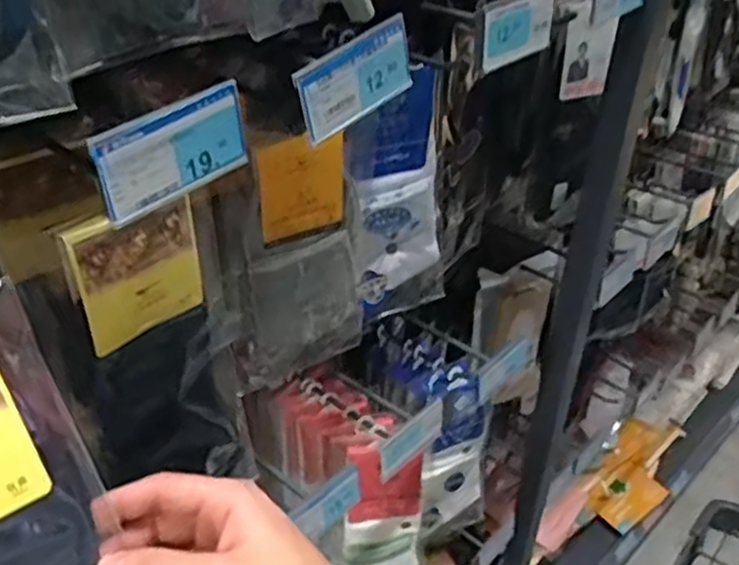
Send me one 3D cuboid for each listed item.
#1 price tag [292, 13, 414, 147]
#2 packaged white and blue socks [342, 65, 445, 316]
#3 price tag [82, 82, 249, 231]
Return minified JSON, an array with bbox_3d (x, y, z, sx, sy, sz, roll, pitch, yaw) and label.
[{"bbox_3d":[-0.007,-0.111,0.422,0.007,0.046,0.080,24,50,39],"label":"price tag"},{"bbox_3d":[0.026,-0.069,0.673,0.095,0.228,0.033,-24,42,-29],"label":"packaged white and blue socks"},{"bbox_3d":[-0.090,-0.061,0.354,0.006,0.043,0.079,26,43,31],"label":"price tag"}]

